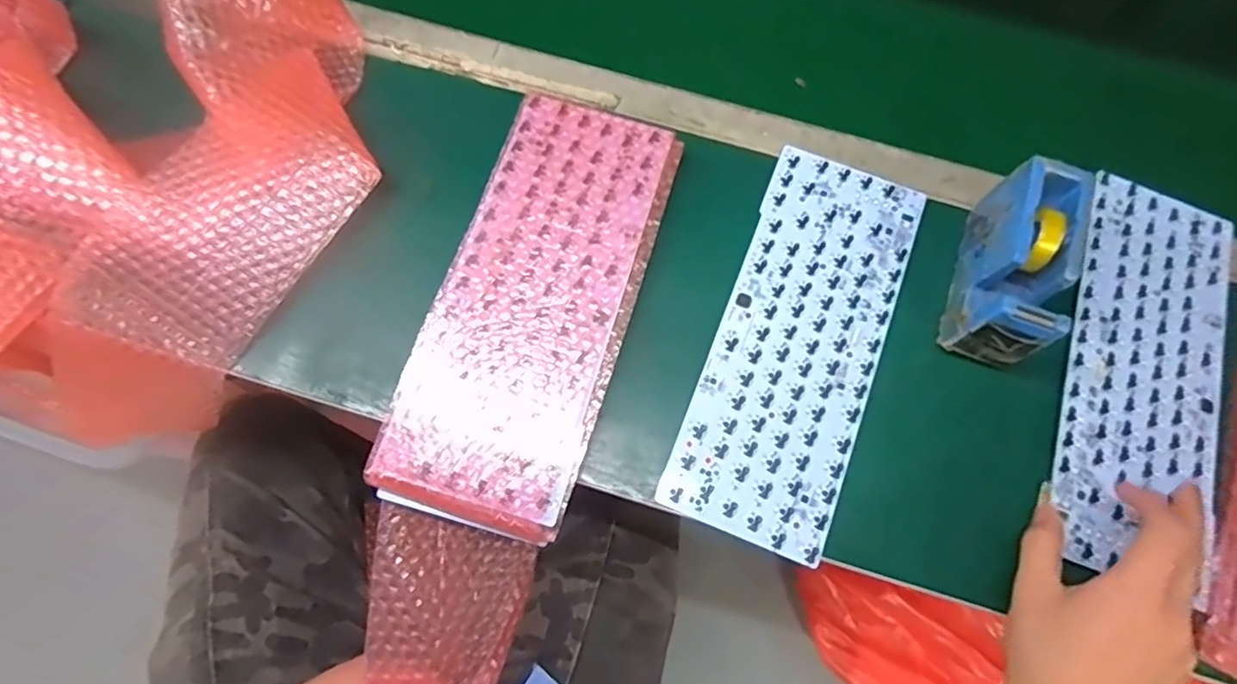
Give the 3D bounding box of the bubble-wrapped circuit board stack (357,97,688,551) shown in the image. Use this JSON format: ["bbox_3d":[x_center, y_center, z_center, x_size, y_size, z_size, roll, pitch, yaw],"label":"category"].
[{"bbox_3d":[-0.058,-0.030,0.446,0.130,0.028,0.317,18,73,4],"label":"bubble-wrapped circuit board stack"}]

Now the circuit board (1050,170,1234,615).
[{"bbox_3d":[0.394,0.020,0.457,0.117,0.004,0.299,21,74,-1],"label":"circuit board"}]

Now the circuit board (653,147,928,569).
[{"bbox_3d":[0.138,-0.003,0.469,0.120,0.004,0.305,22,74,5],"label":"circuit board"}]

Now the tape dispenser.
[{"bbox_3d":[0.285,-0.055,0.444,0.049,0.074,0.132,21,74,3],"label":"tape dispenser"}]

